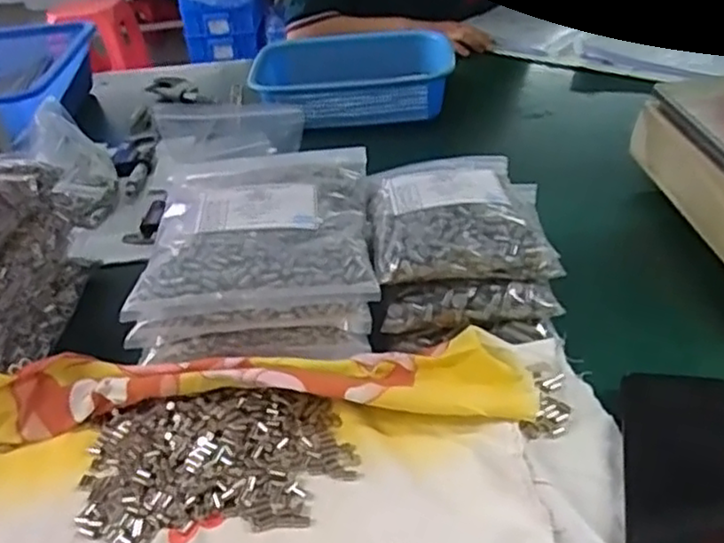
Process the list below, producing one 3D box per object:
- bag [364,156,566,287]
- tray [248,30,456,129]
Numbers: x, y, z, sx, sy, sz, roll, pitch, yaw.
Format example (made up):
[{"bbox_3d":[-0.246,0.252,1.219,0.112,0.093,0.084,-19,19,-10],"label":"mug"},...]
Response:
[{"bbox_3d":[0.080,-0.053,0.600,0.147,0.038,0.168,-6,37,1],"label":"bag"},{"bbox_3d":[-0.013,-0.291,1.035,0.286,0.063,0.212,-1,37,8],"label":"tray"}]

